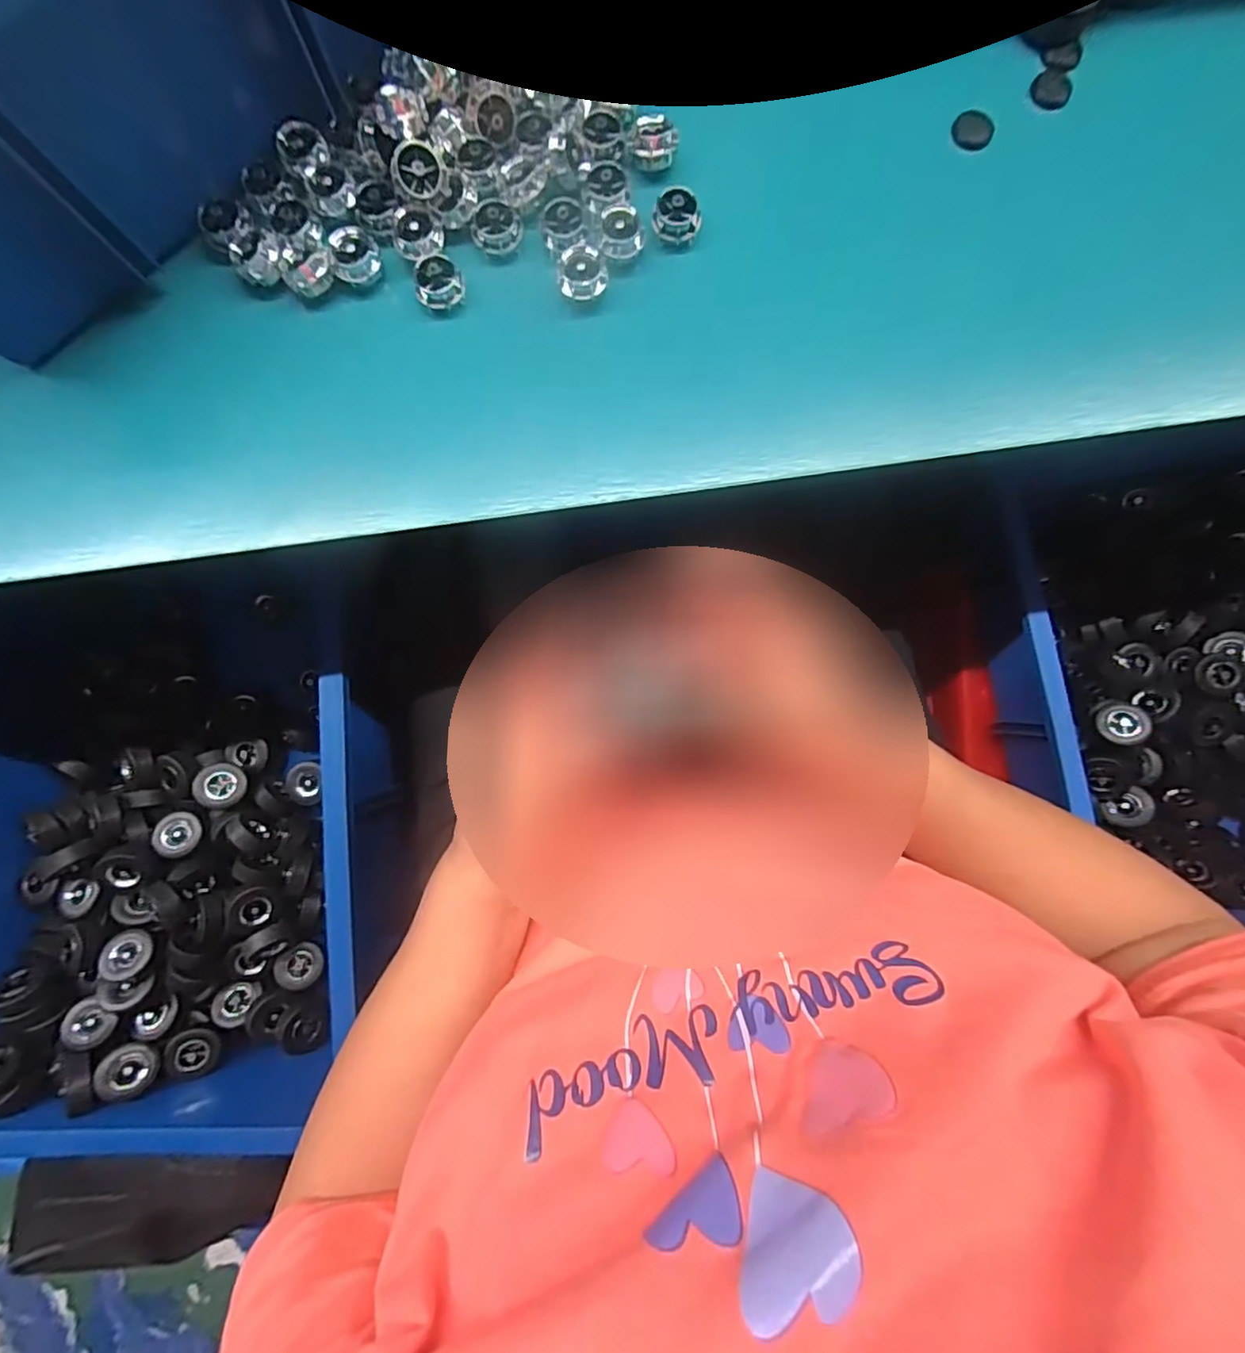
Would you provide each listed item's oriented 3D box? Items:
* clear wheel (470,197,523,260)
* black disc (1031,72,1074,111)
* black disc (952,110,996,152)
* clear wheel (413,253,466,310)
[{"bbox_3d":[-0.064,-0.229,0.294,0.025,0.012,0.022,-16,90,-2],"label":"clear wheel"},{"bbox_3d":[0.239,-0.327,0.321,0.022,0.004,0.022,0,90,-2],"label":"black disc"},{"bbox_3d":[0.188,-0.293,0.310,0.017,0.005,0.020,-39,91,-2],"label":"black disc"},{"bbox_3d":[-0.092,-0.198,0.293,0.024,0.017,0.022,0,90,-2],"label":"clear wheel"}]

